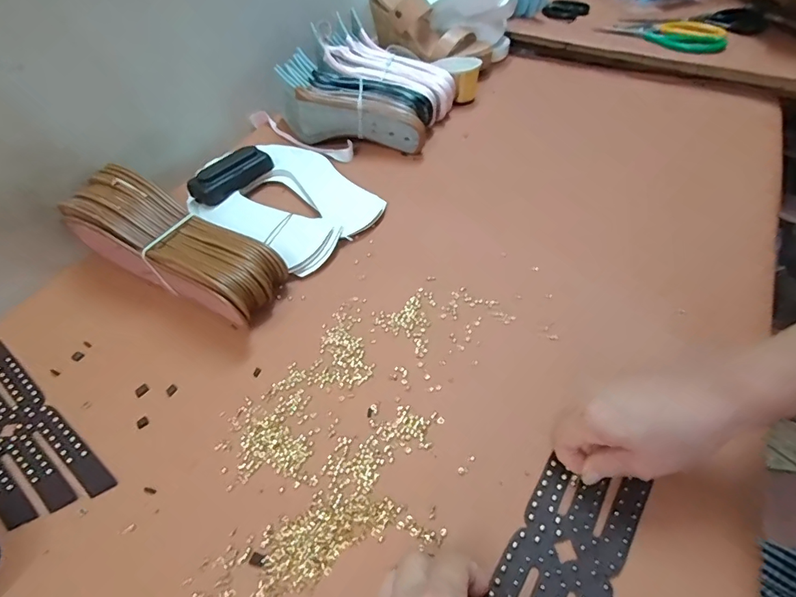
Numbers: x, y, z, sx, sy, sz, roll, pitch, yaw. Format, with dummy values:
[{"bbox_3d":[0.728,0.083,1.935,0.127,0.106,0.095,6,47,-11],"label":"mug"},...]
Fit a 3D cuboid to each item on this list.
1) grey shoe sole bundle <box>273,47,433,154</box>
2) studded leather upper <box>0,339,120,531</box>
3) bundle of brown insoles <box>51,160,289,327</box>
[{"bbox_3d":[-0.065,-0.269,0.635,0.223,0.080,0.106,16,52,16],"label":"grey shoe sole bundle"},{"bbox_3d":[-0.331,0.115,0.383,0.210,0.008,0.070,30,59,26],"label":"studded leather upper"},{"bbox_3d":[-0.231,-0.055,0.465,0.236,0.079,0.082,23,55,21],"label":"bundle of brown insoles"}]

